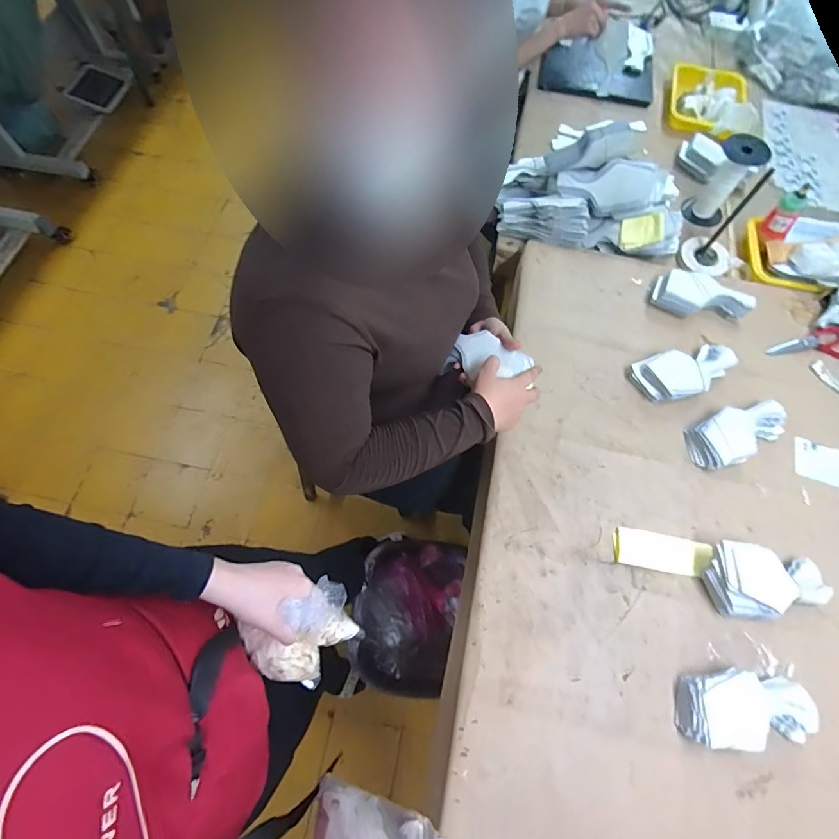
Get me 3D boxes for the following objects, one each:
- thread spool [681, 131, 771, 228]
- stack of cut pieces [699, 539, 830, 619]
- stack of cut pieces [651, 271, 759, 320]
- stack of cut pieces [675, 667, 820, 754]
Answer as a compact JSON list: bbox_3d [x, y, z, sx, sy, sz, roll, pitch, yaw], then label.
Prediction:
[{"bbox_3d":[0.673,-0.524,0.998,0.112,0.163,0.094,-43,75,-15],"label":"thread spool"},{"bbox_3d":[0.535,0.247,0.682,0.188,0.051,0.106,3,69,0],"label":"stack of cut pieces"},{"bbox_3d":[0.566,-0.249,0.899,0.188,0.047,0.083,6,69,2],"label":"stack of cut pieces"},{"bbox_3d":[0.461,0.407,0.629,0.187,0.041,0.098,3,69,0],"label":"stack of cut pieces"}]

